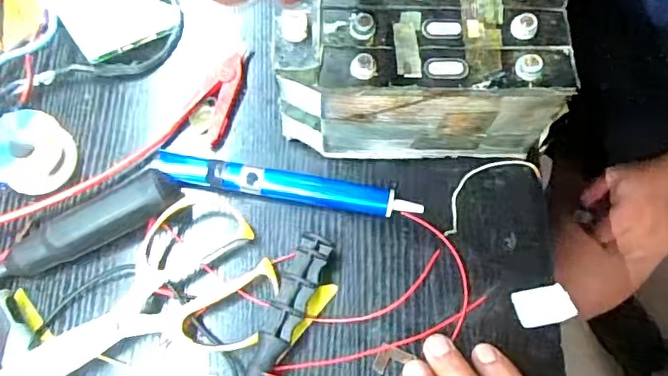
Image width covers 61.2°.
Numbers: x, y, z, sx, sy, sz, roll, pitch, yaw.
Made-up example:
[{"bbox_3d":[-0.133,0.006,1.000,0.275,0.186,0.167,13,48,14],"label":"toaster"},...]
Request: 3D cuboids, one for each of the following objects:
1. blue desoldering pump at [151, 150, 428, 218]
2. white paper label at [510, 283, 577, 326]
[{"bbox_3d":[-0.033,-0.004,0.400,0.184,0.019,0.025,11,73,4],"label":"blue desoldering pump"},{"bbox_3d":[0.141,0.079,0.382,0.037,0.007,0.025,-11,72,-3],"label":"white paper label"}]

